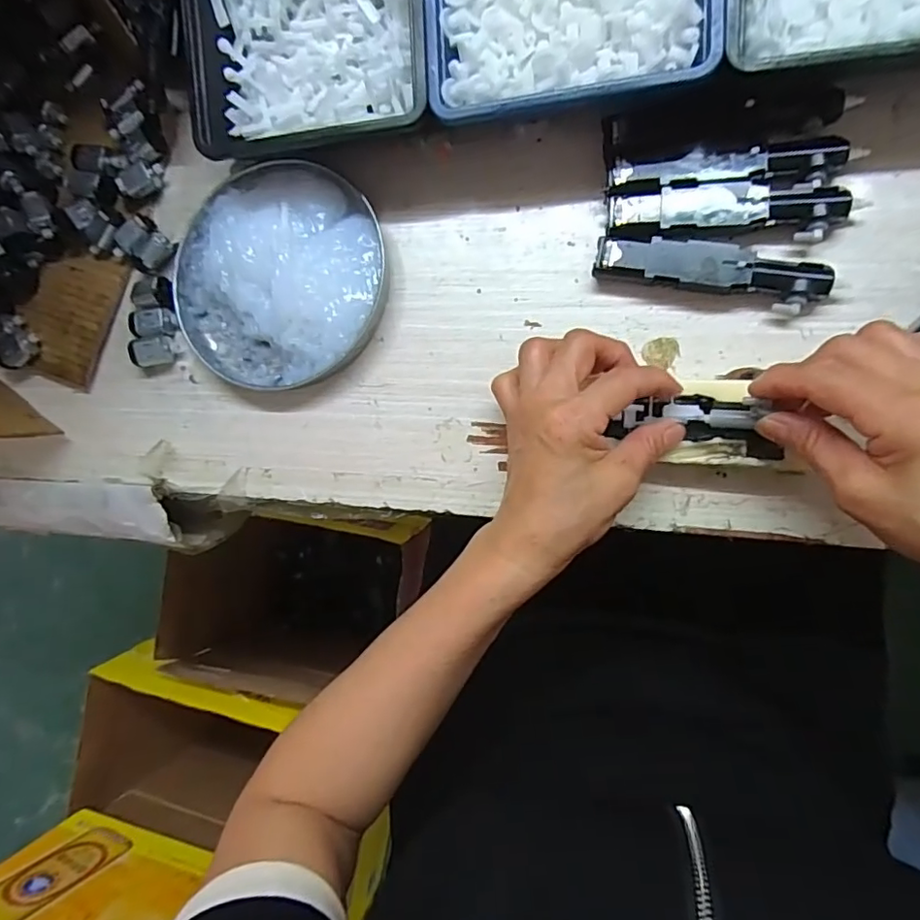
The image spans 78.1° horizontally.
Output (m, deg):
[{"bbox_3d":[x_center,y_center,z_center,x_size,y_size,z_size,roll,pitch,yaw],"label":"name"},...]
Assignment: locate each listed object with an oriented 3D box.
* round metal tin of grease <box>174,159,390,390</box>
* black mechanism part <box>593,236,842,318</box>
[{"bbox_3d":[-0.119,-0.119,0.362,0.144,0.025,0.141,0,89,13],"label":"round metal tin of grease"},{"bbox_3d":[0.134,-0.103,0.309,0.118,0.020,0.027,16,92,12],"label":"black mechanism part"}]

